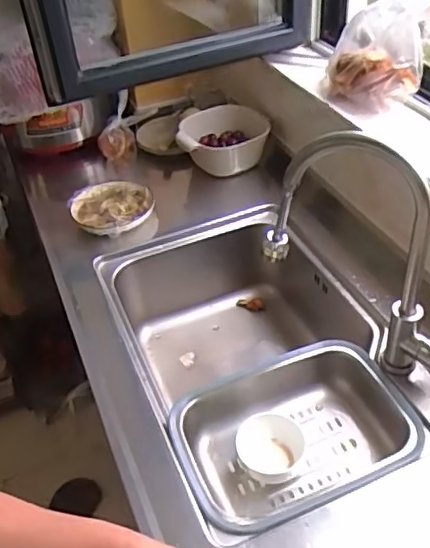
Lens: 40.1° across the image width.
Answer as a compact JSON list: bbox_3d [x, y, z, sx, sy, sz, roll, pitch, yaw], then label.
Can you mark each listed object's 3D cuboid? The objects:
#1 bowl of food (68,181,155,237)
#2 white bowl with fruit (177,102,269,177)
[{"bbox_3d":[-0.221,-0.136,1.293,0.168,0.061,0.174,-3,41,3],"label":"bowl of food"},{"bbox_3d":[0.023,-0.313,1.411,0.211,0.103,0.177,-1,41,5],"label":"white bowl with fruit"}]

